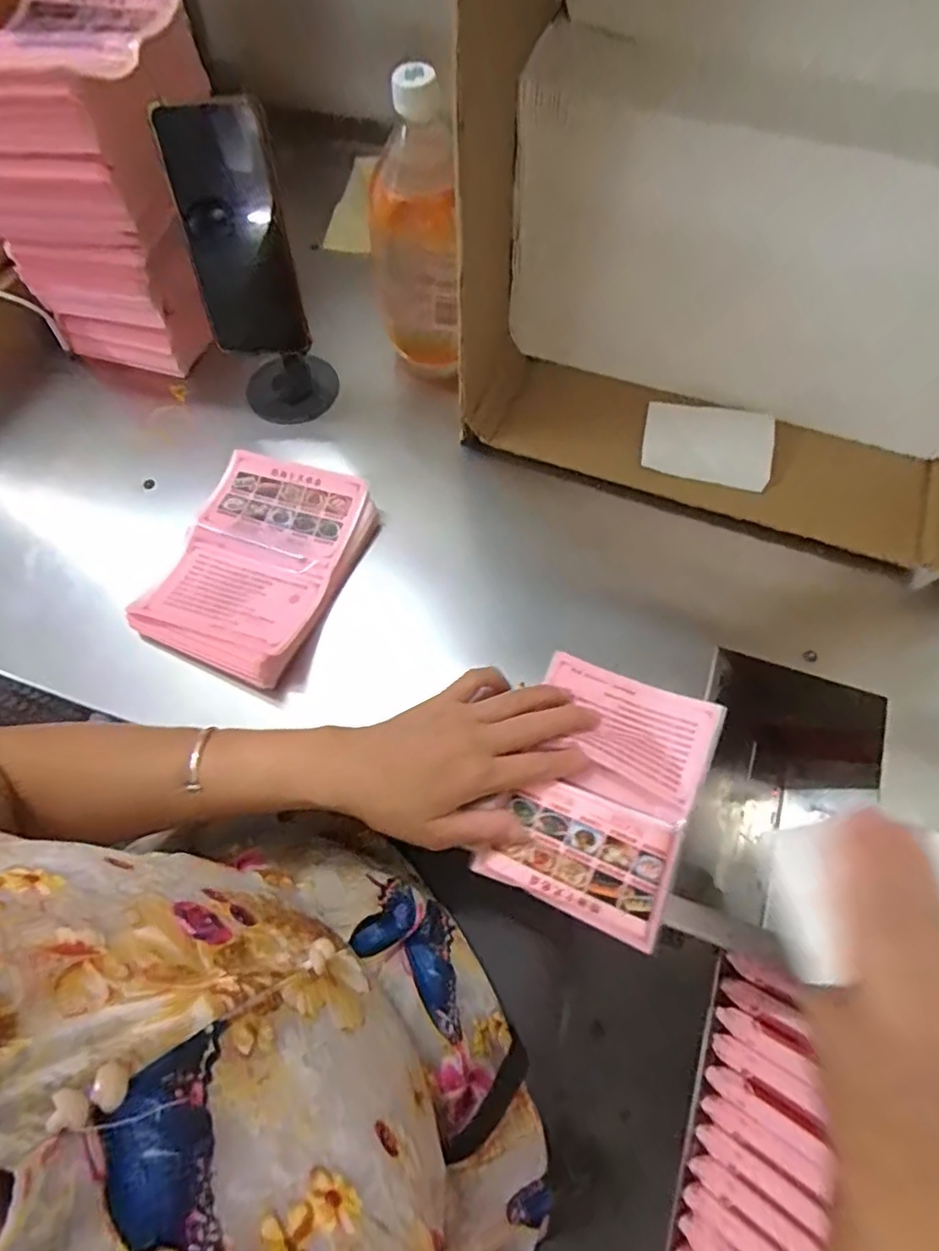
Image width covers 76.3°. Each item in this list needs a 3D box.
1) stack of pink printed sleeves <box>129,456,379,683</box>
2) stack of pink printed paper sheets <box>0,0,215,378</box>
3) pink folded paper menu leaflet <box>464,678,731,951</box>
[{"bbox_3d":[-0.165,-0.048,0.466,0.139,0.040,0.179,19,68,9],"label":"stack of pink printed sleeves"},{"bbox_3d":[-0.296,-0.369,0.507,0.146,0.199,0.183,11,67,6],"label":"stack of pink printed paper sheets"},{"bbox_3d":[0.089,0.109,0.393,0.111,0.020,0.155,22,69,10],"label":"pink folded paper menu leaflet"}]

